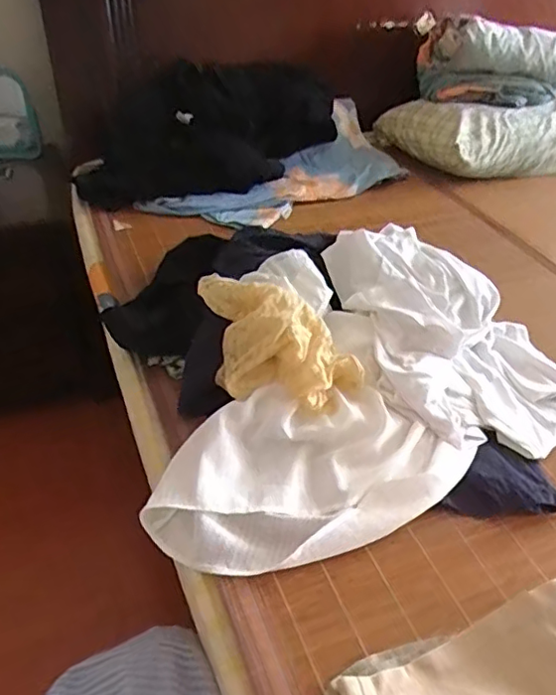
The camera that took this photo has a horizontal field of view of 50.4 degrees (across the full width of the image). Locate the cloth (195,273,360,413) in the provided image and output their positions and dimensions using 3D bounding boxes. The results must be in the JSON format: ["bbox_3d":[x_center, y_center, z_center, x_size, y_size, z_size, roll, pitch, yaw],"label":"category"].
[{"bbox_3d":[-0.008,0.002,0.738,0.229,0.120,0.118,13,39,13],"label":"cloth"}]

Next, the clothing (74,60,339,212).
[{"bbox_3d":[-0.130,-0.455,1.255,0.591,0.206,0.237,-30,49,-35],"label":"clothing"}]

